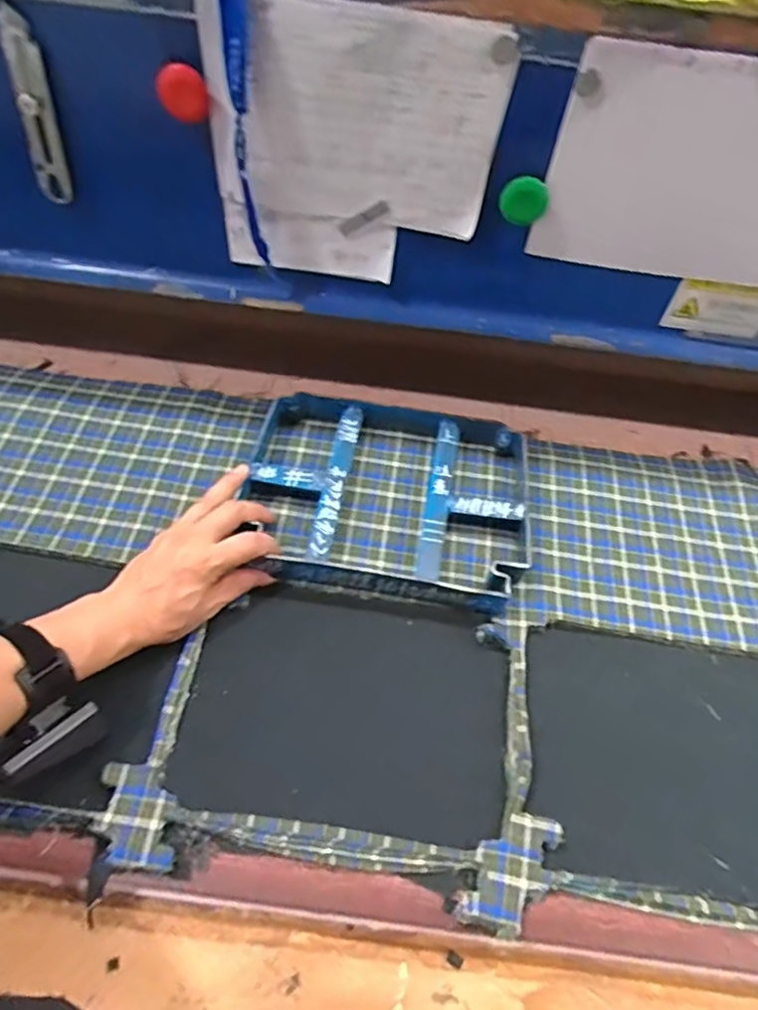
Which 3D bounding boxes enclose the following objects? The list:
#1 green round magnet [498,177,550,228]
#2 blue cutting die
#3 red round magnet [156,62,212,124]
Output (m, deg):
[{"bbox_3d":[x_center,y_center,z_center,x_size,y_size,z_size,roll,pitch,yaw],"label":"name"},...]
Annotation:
[{"bbox_3d":[0.121,-0.253,0.517,0.040,0.040,0.015,3,57,-3],"label":"green round magnet"},{"bbox_3d":[0.009,-0.013,0.588,0.259,0.042,0.205,11,57,3],"label":"blue cutting die"},{"bbox_3d":[-0.152,-0.319,0.483,0.037,0.041,0.009,-18,60,-16],"label":"red round magnet"}]

